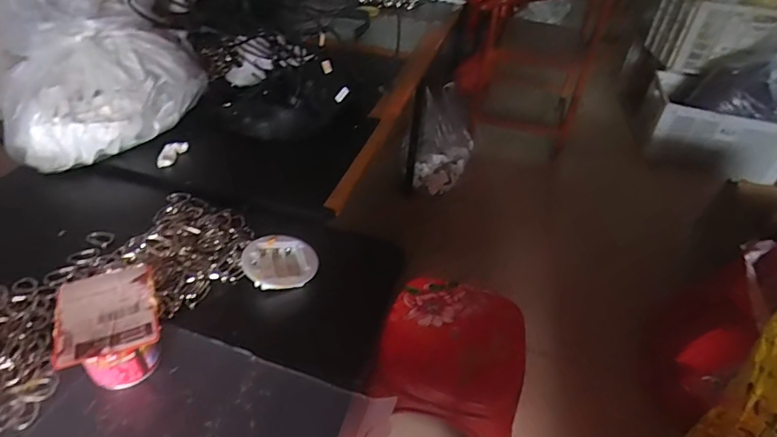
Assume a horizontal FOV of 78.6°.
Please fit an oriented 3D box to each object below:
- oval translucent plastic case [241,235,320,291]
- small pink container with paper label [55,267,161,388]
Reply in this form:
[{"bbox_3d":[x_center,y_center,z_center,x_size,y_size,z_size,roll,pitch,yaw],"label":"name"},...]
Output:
[{"bbox_3d":[-0.130,0.053,0.574,0.084,0.026,0.073,-8,42,-16],"label":"oval translucent plastic case"},{"bbox_3d":[-0.259,0.111,0.455,0.080,0.078,0.095,-13,43,-21],"label":"small pink container with paper label"}]

